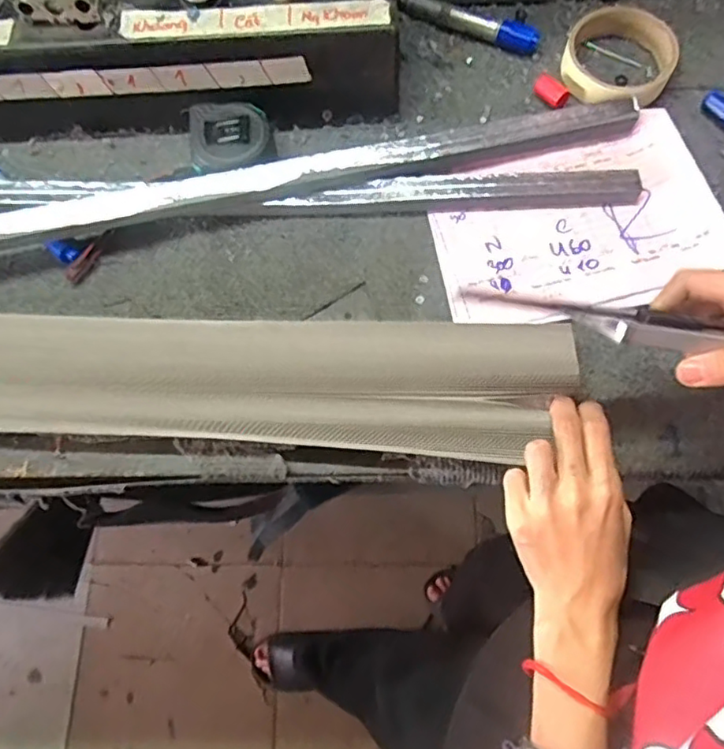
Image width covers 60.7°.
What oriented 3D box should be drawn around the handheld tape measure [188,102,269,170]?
[{"bbox_3d":[-0.100,-0.176,0.475,0.064,0.038,0.054,-10,72,-1],"label":"handheld tape measure"}]

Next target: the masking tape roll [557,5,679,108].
[{"bbox_3d":[0.207,-0.255,0.498,0.083,0.022,0.090,-1,72,2],"label":"masking tape roll"}]

